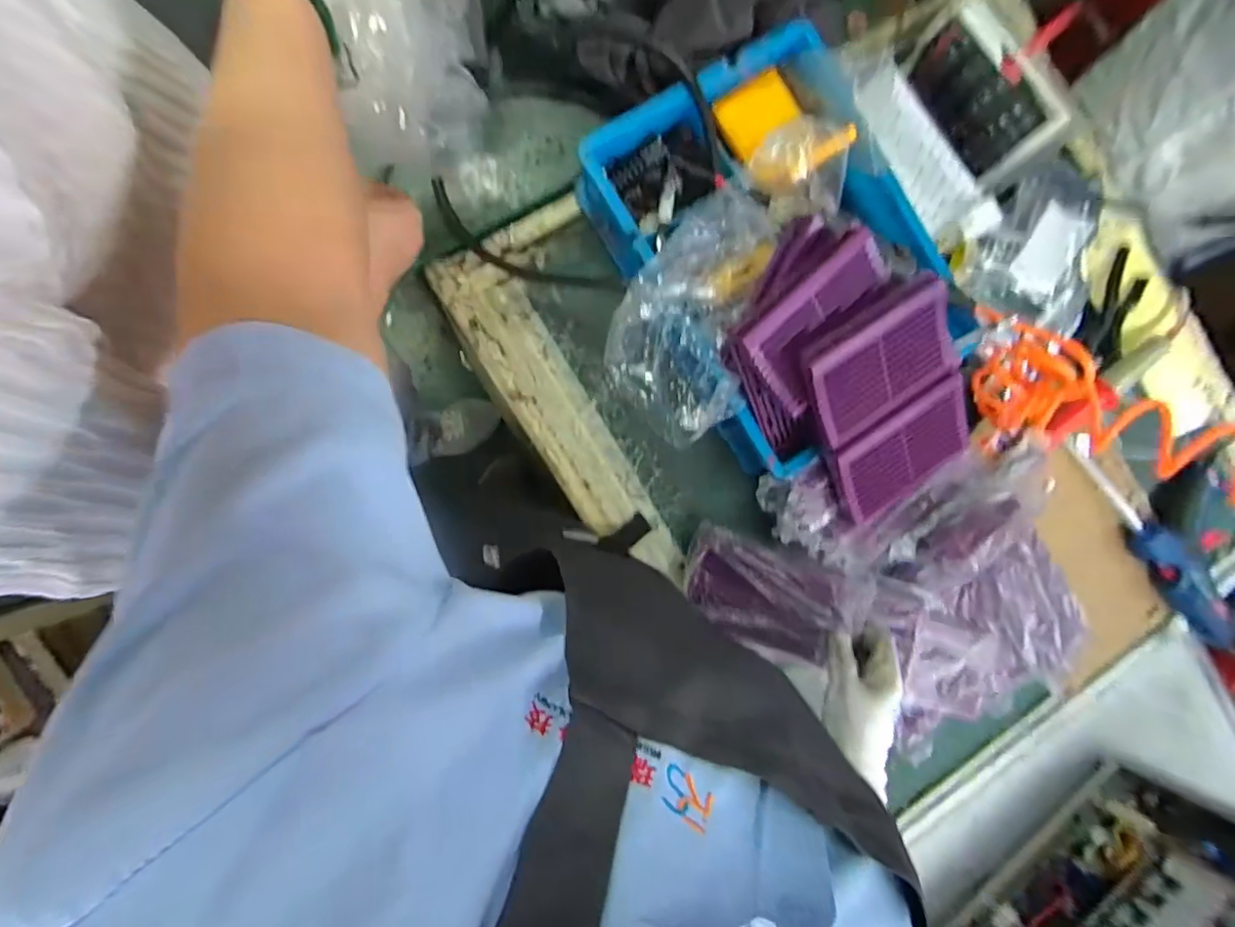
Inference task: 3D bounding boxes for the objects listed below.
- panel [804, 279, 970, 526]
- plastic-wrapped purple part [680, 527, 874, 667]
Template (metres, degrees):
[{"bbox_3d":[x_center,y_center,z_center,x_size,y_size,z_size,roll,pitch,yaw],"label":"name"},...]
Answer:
[{"bbox_3d":[0.250,-0.051,0.532,0.149,0.025,0.187,-33,117,-8],"label":"panel"},{"bbox_3d":[0.148,0.129,0.574,0.172,0.027,0.097,15,75,26],"label":"plastic-wrapped purple part"}]

